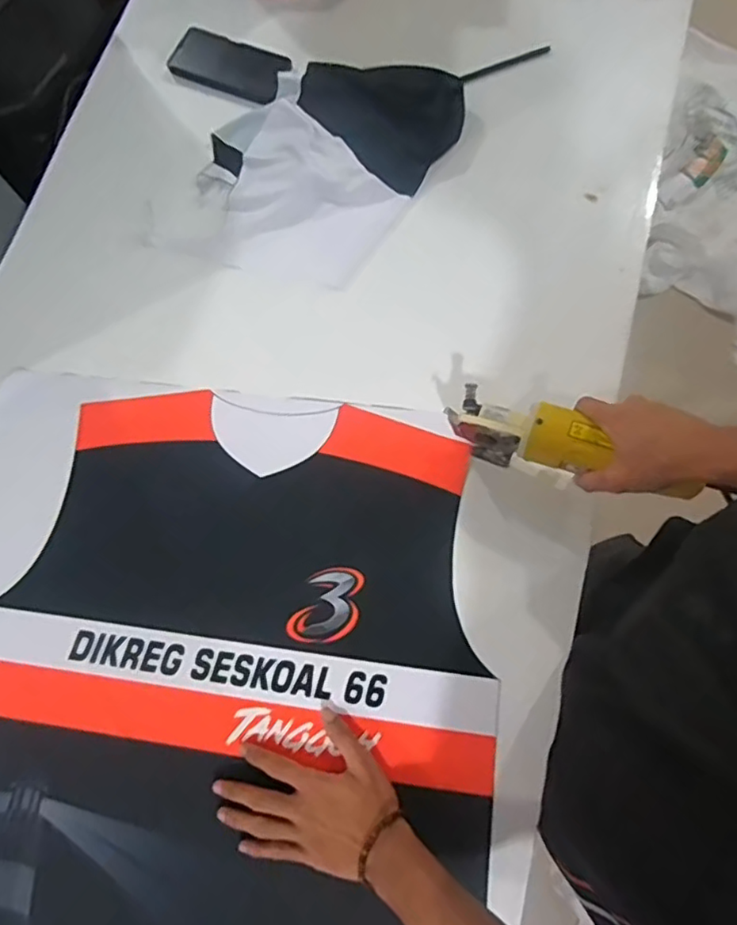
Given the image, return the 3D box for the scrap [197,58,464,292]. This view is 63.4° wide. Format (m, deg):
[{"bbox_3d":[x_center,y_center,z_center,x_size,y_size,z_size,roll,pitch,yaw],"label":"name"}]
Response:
[{"bbox_3d":[-0.063,-0.406,0.787,0.266,0.025,0.348,33,78,10],"label":"scrap"}]

